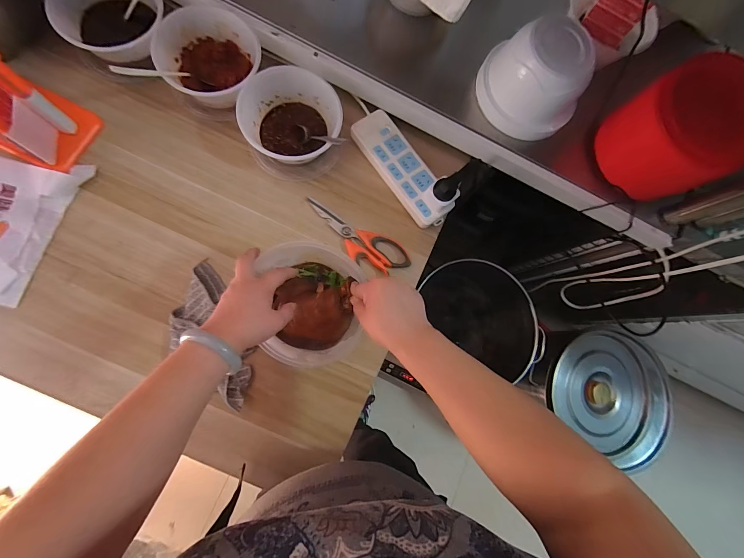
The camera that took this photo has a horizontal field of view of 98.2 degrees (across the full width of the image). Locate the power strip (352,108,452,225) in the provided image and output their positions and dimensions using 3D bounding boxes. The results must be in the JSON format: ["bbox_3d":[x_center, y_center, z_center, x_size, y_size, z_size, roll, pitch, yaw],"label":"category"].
[{"bbox_3d":[0.056,-0.203,0.597,0.076,0.032,0.231,-35,87,-12],"label":"power strip"}]

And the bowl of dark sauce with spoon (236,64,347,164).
[{"bbox_3d":[-0.135,-0.280,0.559,0.158,0.069,0.146,1,81,-8],"label":"bowl of dark sauce with spoon"}]

